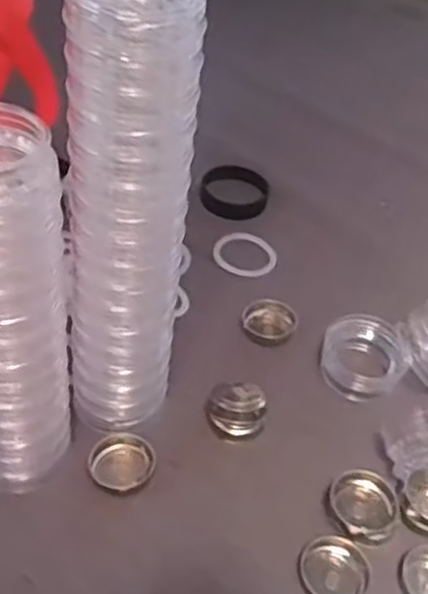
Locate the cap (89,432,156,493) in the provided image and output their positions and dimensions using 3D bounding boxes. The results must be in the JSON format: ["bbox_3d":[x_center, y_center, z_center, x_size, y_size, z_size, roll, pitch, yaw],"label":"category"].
[{"bbox_3d":[-0.065,0.116,0.529,0.042,0.011,0.042,5,45,-5],"label":"cap"}]

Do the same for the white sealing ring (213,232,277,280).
[{"bbox_3d":[0.030,-0.043,0.720,0.060,0.006,0.058,5,44,-5],"label":"white sealing ring"}]

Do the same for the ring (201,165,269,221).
[{"bbox_3d":[0.022,-0.110,0.772,0.069,0.021,0.069,5,44,-5],"label":"ring"}]

